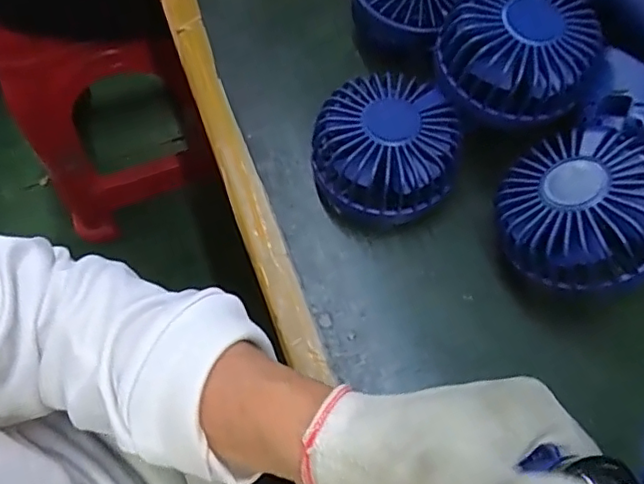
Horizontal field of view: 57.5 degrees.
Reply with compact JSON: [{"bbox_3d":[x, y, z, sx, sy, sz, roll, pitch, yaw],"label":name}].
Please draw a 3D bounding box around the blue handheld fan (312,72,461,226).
[{"bbox_3d":[0.039,-0.054,0.349,0.081,0.047,0.078,-1,66,2],"label":"blue handheld fan"}]

